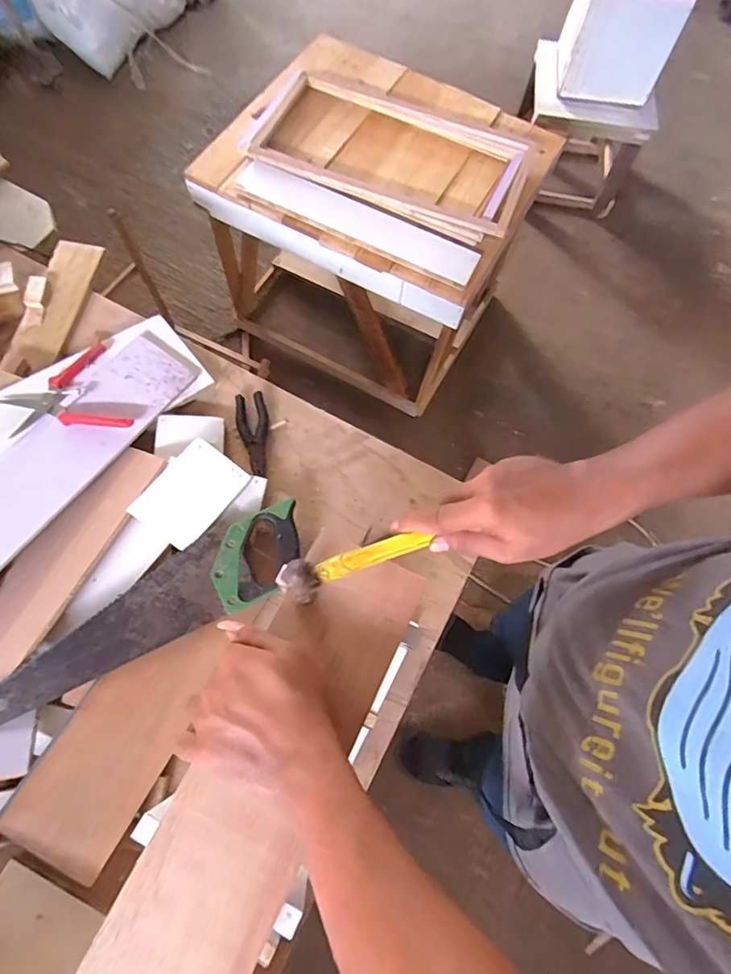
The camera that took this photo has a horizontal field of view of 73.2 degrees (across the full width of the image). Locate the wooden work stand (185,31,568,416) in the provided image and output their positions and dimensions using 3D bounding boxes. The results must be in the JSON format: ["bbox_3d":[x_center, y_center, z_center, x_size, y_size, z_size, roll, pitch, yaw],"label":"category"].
[{"bbox_3d":[0.000,-0.741,1.504,0.829,0.631,0.593,26,70,8],"label":"wooden work stand"}]

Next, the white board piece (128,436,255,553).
[{"bbox_3d":[-0.246,0.008,0.693,0.100,0.010,0.139,37,74,-1],"label":"white board piece"}]

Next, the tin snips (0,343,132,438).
[{"bbox_3d":[-0.449,-0.135,0.729,0.149,0.024,0.152,-23,71,-11],"label":"tin snips"}]

